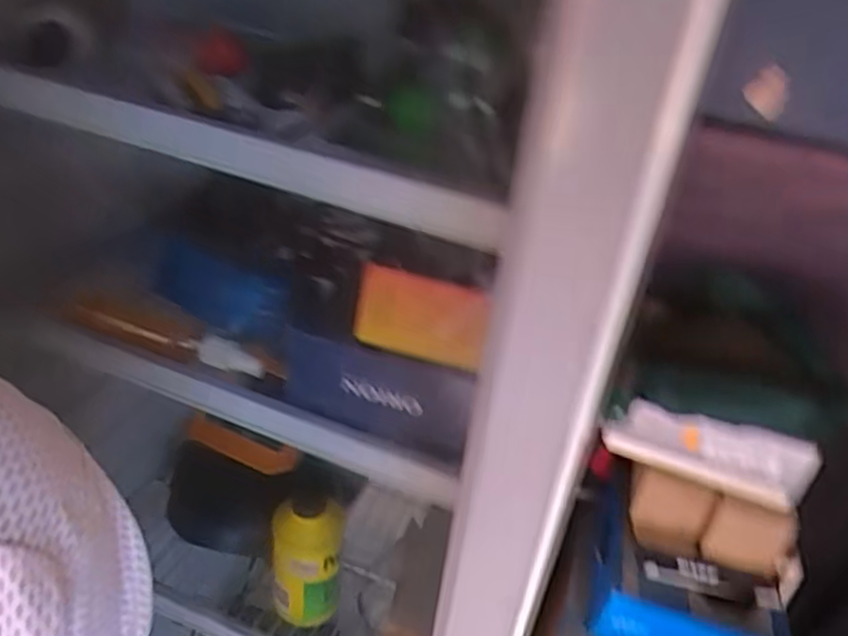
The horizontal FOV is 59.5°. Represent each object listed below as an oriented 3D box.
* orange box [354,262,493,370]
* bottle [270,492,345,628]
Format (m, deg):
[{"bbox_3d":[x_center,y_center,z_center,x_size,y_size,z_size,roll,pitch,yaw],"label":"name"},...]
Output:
[{"bbox_3d":[-0.003,0.000,0.506,0.091,0.063,0.012,14,35,11],"label":"orange box"},{"bbox_3d":[-0.122,0.250,0.766,0.072,0.145,0.058,3,35,-6],"label":"bottle"}]

